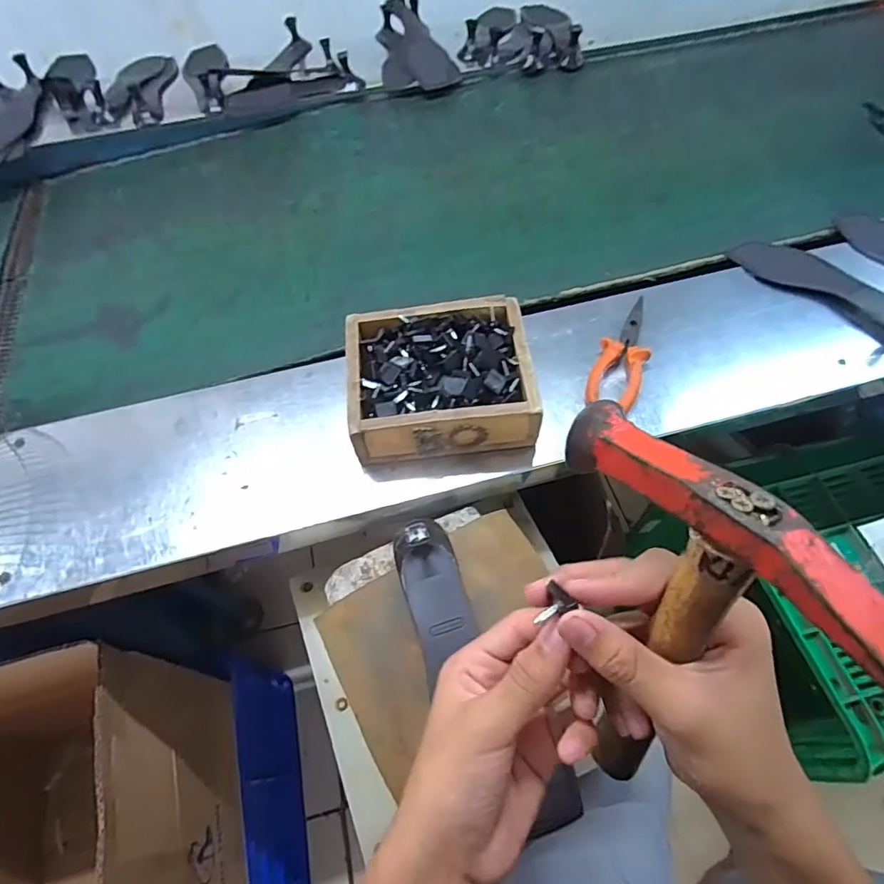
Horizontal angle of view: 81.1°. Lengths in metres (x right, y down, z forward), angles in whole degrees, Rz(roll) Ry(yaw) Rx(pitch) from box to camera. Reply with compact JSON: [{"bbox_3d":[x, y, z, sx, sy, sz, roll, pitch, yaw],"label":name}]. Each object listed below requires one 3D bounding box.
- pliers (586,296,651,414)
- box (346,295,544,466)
[{"bbox_3d":[0.198,-0.098,0.564,0.051,0.026,0.146,18,61,13],"label":"pliers"},{"bbox_3d":[-0.001,-0.058,0.534,0.175,0.080,0.163,-5,59,0],"label":"box"}]

